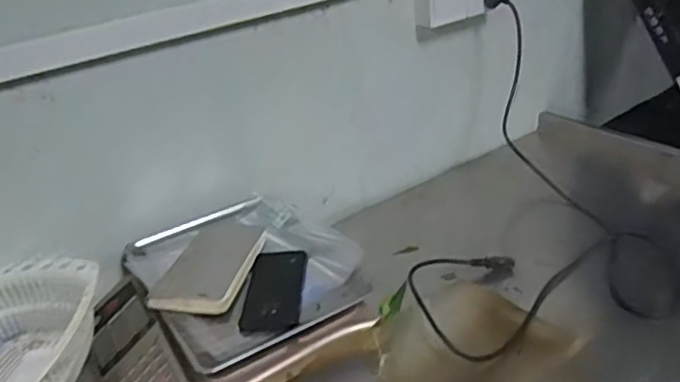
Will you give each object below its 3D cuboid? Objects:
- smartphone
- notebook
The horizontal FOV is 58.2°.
[{"bbox_3d":[-0.085,0.124,0.794,0.074,0.006,0.159,-4,28,5],"label":"smartphone"},{"bbox_3d":[-0.177,0.099,0.829,0.106,0.024,0.190,2,28,11],"label":"notebook"}]

